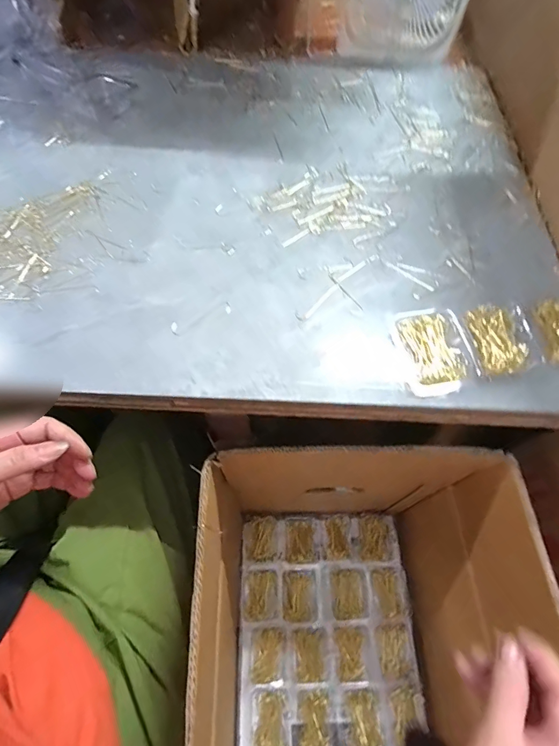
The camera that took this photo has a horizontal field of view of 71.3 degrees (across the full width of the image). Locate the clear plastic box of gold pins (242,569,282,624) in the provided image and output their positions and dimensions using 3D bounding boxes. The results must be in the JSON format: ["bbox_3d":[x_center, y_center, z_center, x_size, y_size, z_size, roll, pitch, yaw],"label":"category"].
[{"bbox_3d":[-0.032,0.376,0.661,0.062,0.017,0.077,-3,63,-3],"label":"clear plastic box of gold pins"}]

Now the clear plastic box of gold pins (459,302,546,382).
[{"bbox_3d":[0.214,-0.031,0.374,0.066,0.015,0.072,-8,64,-6],"label":"clear plastic box of gold pins"}]

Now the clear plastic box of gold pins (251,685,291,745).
[{"bbox_3d":[-0.013,0.531,0.592,0.059,0.020,0.086,-1,63,-2],"label":"clear plastic box of gold pins"}]

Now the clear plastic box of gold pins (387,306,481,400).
[{"bbox_3d":[0.145,-0.021,0.370,0.065,0.018,0.082,-13,65,-8],"label":"clear plastic box of gold pins"}]

